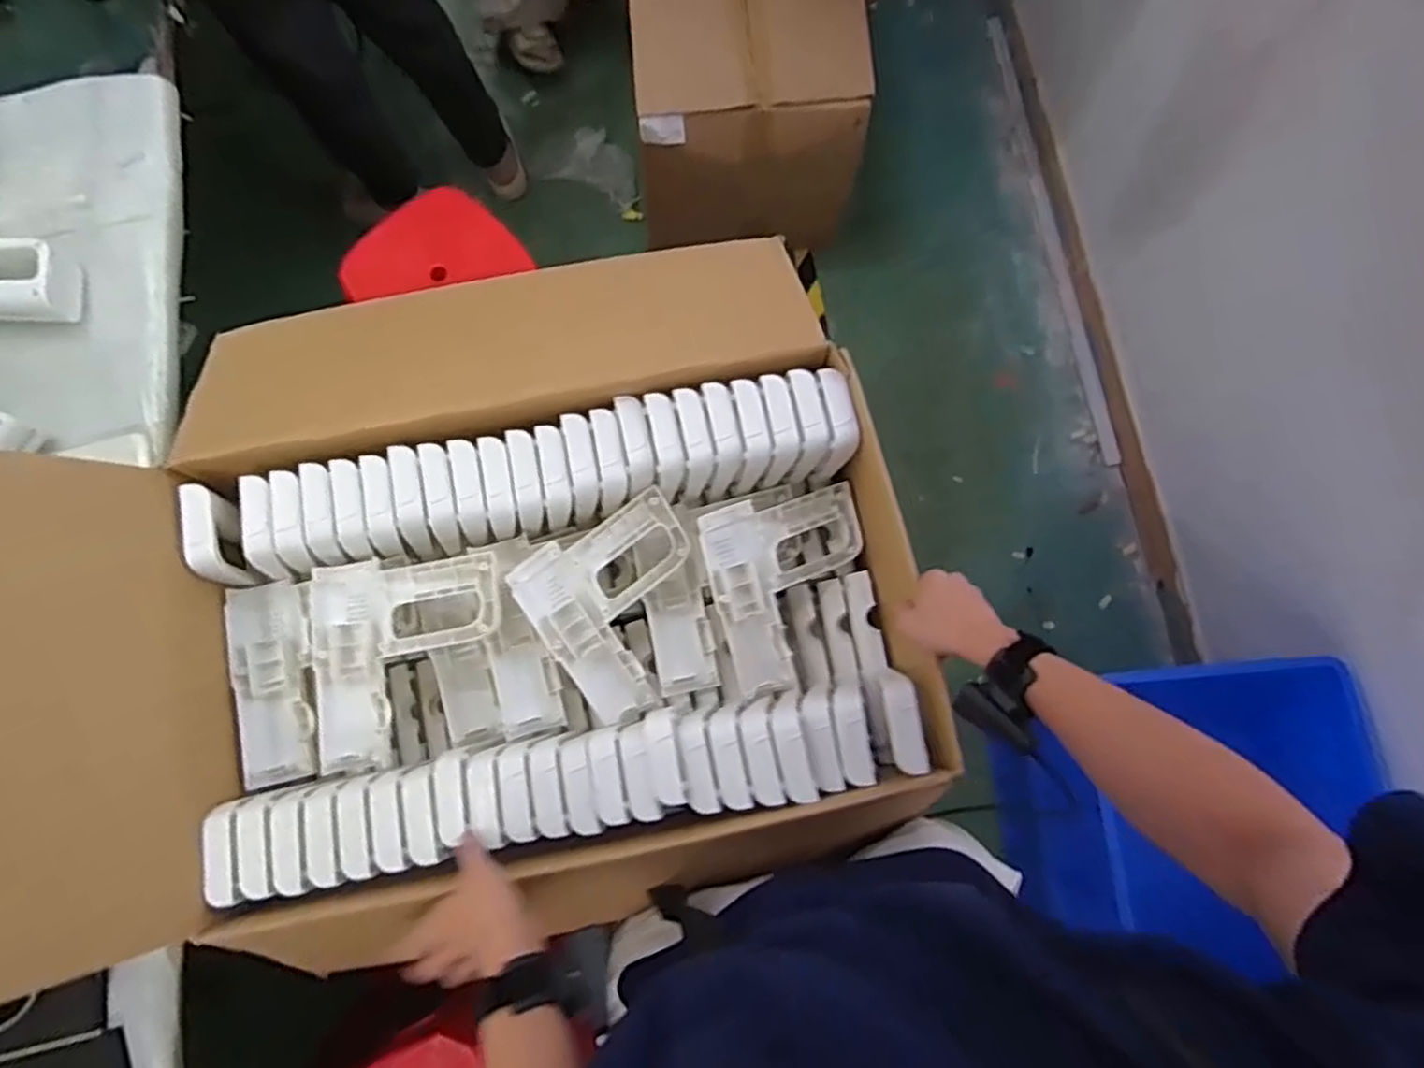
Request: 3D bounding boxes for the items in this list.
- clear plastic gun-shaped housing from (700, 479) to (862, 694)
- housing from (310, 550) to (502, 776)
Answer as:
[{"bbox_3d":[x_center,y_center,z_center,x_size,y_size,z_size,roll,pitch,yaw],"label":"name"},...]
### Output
[{"bbox_3d":[0.088,0.060,0.822,0.179,0.029,0.200,-12,90,-19],"label":"clear plastic gun-shaped housing"},{"bbox_3d":[-0.311,0.129,0.770,0.189,0.046,0.203,-8,77,-2],"label":"housing"}]

